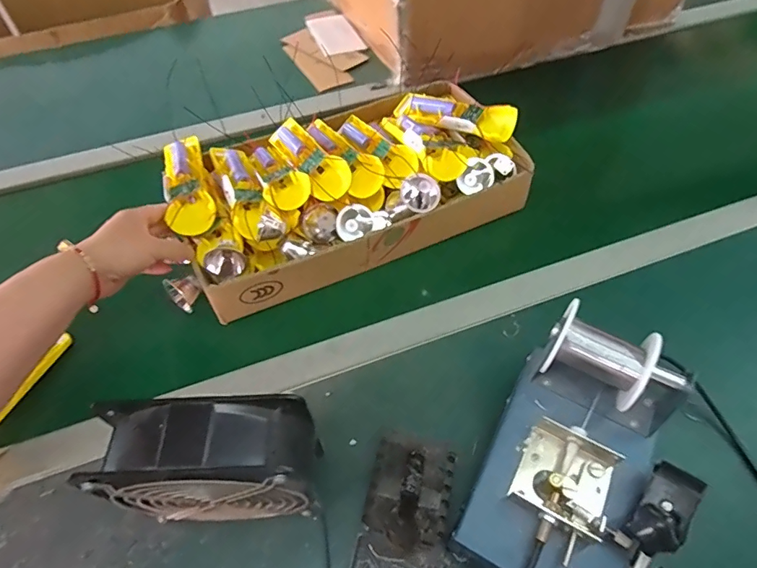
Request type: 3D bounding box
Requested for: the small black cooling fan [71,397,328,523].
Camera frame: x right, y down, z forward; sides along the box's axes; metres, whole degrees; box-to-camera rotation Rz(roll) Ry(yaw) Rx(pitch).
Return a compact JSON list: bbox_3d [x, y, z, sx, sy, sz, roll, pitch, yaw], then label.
[{"bbox_3d":[-0.115,0.138,0.349,0.136,0.140,0.060,-6,54,-2],"label":"small black cooling fan"}]

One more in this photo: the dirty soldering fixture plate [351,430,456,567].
[{"bbox_3d":[0.020,0.197,0.373,0.068,0.061,0.150,12,65,7],"label":"dirty soldering fixture plate"}]

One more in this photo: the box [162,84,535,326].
[{"bbox_3d":[-0.033,-0.128,0.584,0.401,0.104,0.214,-21,56,-12],"label":"box"}]

